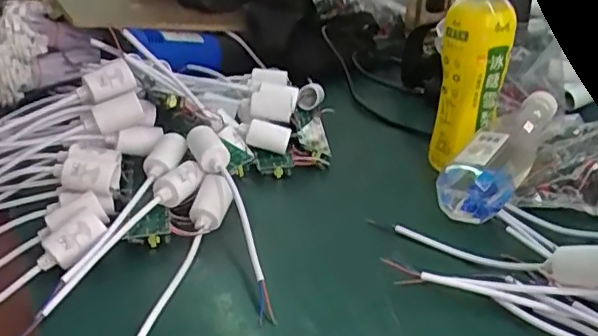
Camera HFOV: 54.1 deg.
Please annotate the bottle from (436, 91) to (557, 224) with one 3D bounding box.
[{"bbox_3d":[0.195,-0.022,0.551,0.054,0.051,0.181,23,49,38],"label":"bottle"}]

